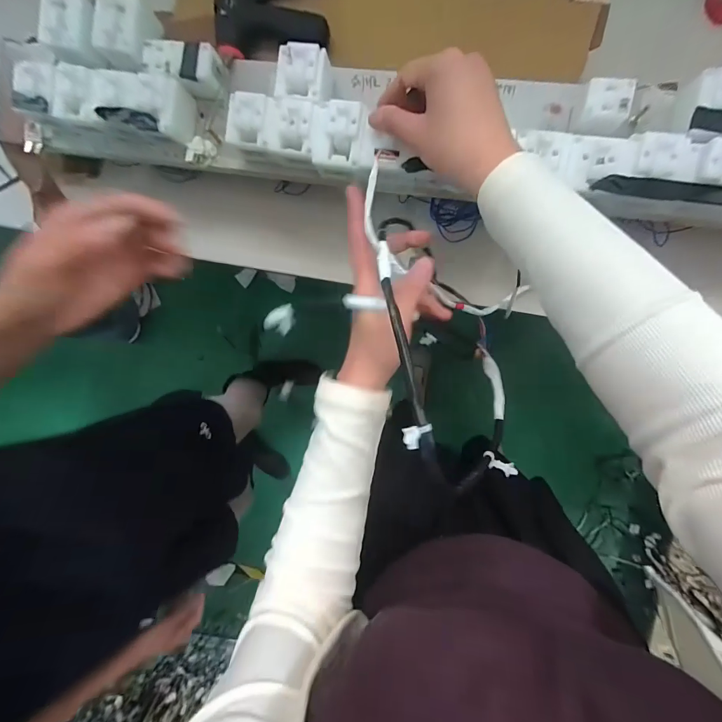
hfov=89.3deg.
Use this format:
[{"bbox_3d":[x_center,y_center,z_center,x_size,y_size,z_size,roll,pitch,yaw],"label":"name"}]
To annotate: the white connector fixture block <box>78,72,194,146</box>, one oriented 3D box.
[{"bbox_3d":[-0.229,-0.263,0.378,0.095,0.045,0.052,13,95,8],"label":"white connector fixture block"}]

